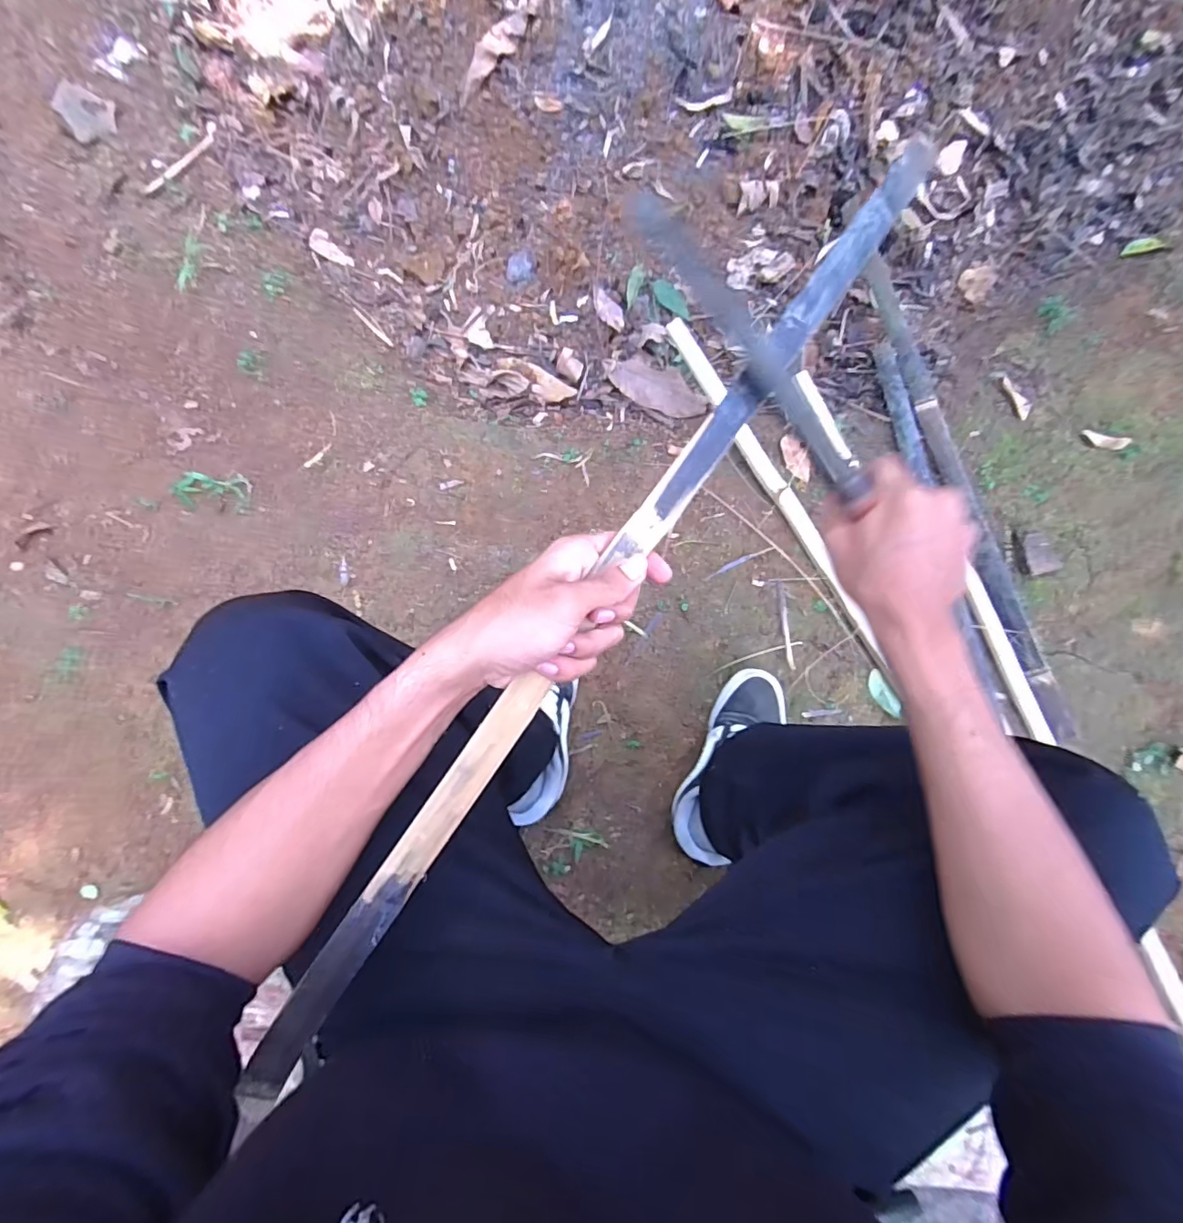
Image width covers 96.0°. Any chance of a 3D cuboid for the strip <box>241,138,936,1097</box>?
[{"bbox_3d":[0.016,-0.023,0.334,0.029,0.010,0.698,35,85,3],"label":"strip"}]

